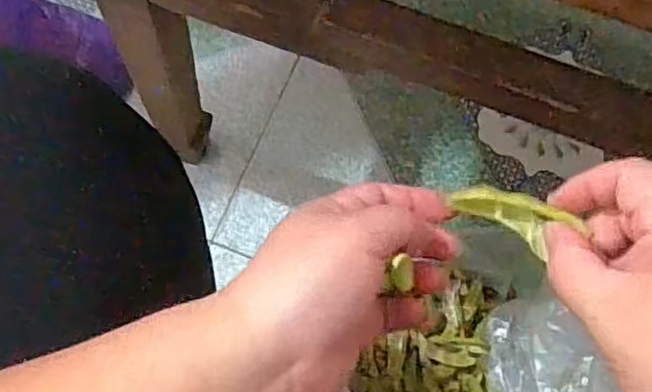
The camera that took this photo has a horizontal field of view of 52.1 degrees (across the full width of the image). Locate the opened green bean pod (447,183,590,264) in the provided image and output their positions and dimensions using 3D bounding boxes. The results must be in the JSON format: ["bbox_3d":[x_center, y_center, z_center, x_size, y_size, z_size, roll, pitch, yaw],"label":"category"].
[{"bbox_3d":[0.083,0.010,0.293,0.053,0.018,0.017,19,72,11],"label":"opened green bean pod"}]

